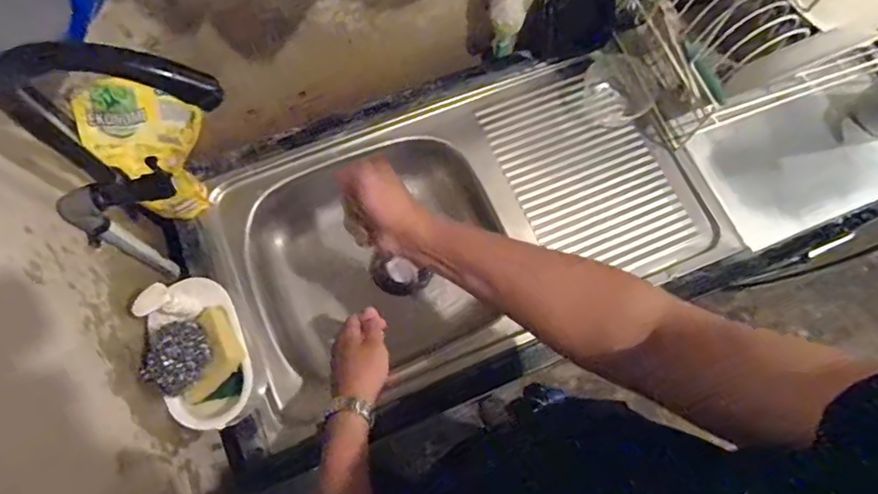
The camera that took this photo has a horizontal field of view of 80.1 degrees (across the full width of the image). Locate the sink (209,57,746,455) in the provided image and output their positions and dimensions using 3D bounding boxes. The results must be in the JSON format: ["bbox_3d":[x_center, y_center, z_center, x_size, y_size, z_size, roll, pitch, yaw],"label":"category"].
[{"bbox_3d":[0.037,-0.031,0.867,0.742,0.155,0.431,-22,75,-6],"label":"sink"}]

